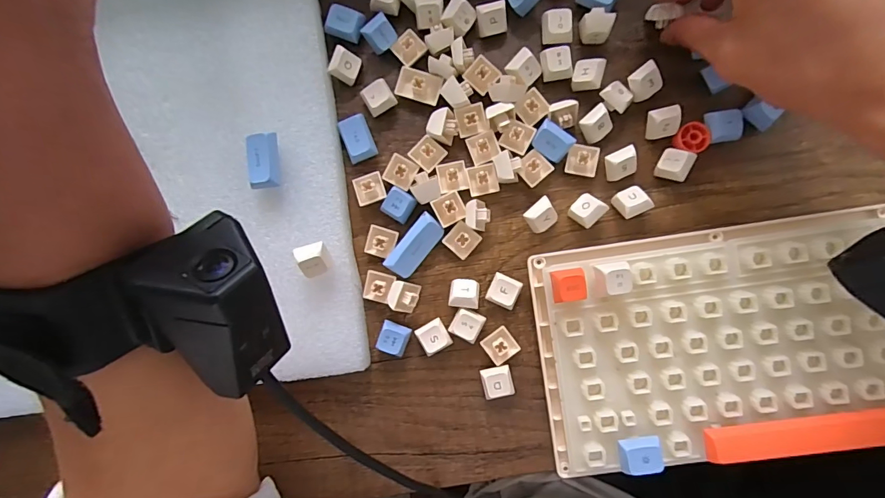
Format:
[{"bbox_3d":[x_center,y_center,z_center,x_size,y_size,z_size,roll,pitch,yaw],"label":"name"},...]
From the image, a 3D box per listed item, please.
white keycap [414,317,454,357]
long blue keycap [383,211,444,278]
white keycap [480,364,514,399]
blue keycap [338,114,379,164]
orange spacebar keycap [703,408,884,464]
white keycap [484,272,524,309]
[{"bbox_3d":[-0.005,0.054,0.266,0.018,0.012,0.018,-30,87,1],"label":"white keycap"},{"bbox_3d":[-0.017,-0.002,0.263,0.018,0.007,0.041,39,90,3],"label":"long blue keycap"},{"bbox_3d":[0.033,0.081,0.263,0.018,0.010,0.018,-13,87,2],"label":"white keycap"},{"bbox_3d":[-0.053,-0.069,0.271,0.018,0.009,0.028,-20,87,2],"label":"blue keycap"},{"bbox_3d":[0.204,0.101,0.236,0.114,0.011,0.019,-8,88,2],"label":"orange spacebar keycap"},{"bbox_3d":[0.037,0.025,0.264,0.018,0.013,0.019,24,89,3],"label":"white keycap"}]

